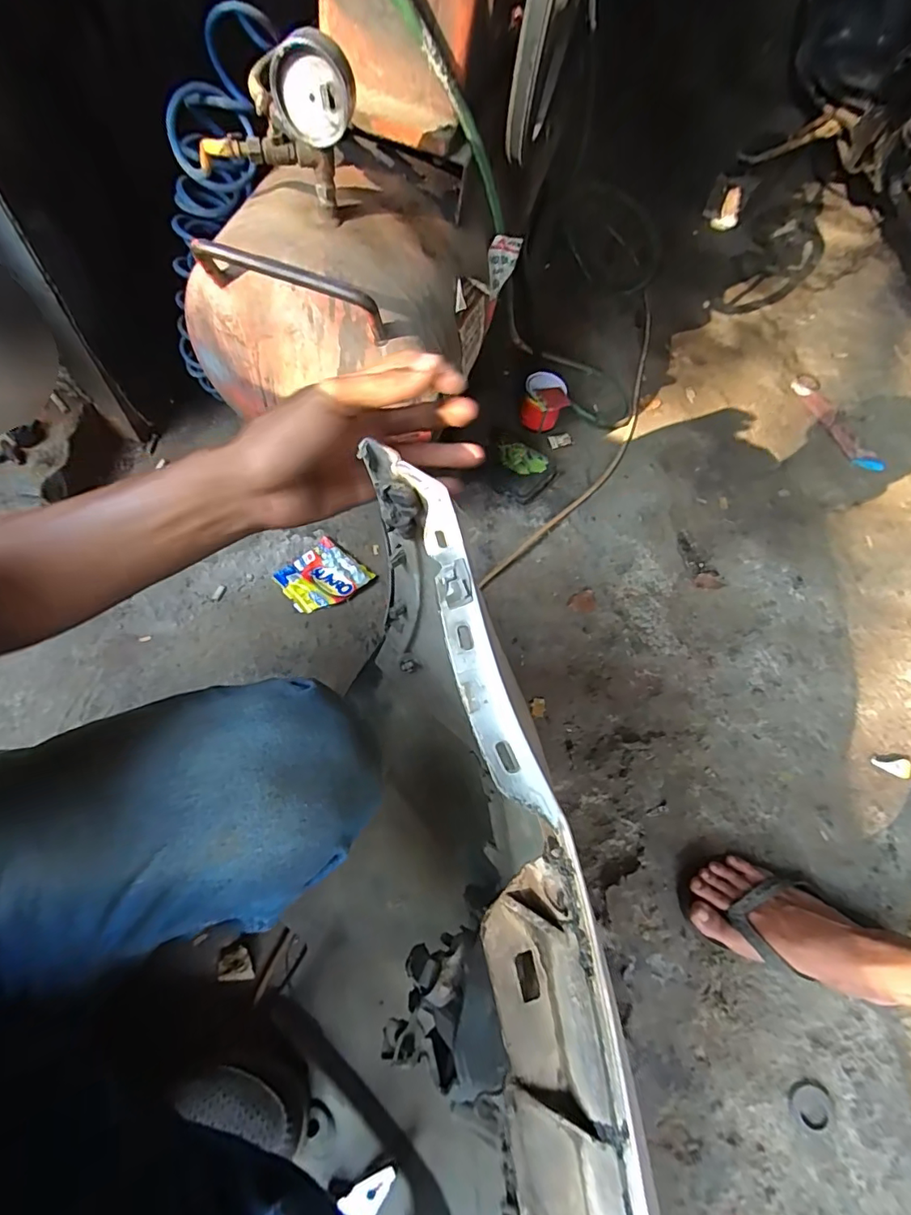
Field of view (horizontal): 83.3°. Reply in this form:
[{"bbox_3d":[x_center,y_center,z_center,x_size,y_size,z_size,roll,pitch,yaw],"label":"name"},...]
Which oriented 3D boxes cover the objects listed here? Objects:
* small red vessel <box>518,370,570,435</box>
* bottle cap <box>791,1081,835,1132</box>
[{"bbox_3d":[0.158,-0.363,0.907,0.075,0.071,0.084,12,62,1],"label":"small red vessel"},{"bbox_3d":[0.375,0.522,0.535,0.043,0.004,0.038,-7,64,-7],"label":"bottle cap"}]

